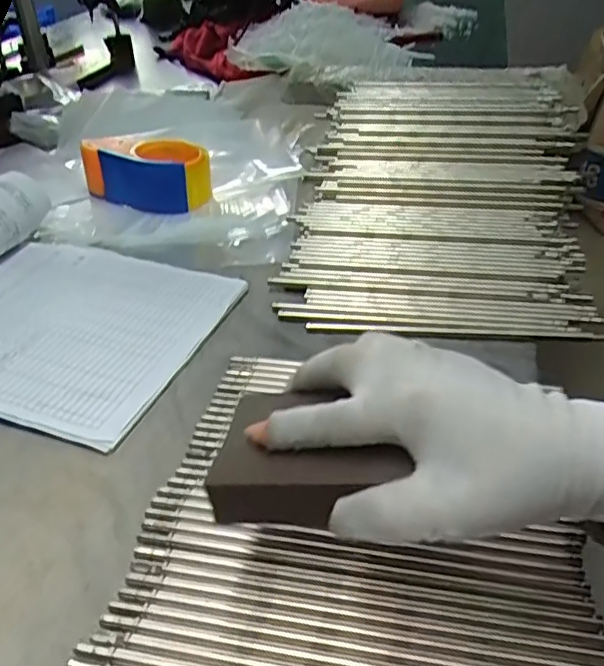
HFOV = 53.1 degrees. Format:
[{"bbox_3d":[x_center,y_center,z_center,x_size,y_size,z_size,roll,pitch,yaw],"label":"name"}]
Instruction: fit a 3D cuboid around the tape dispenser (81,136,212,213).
[{"bbox_3d":[-0.174,-0.179,0.679,0.138,0.067,0.058,9,39,16],"label":"tape dispenser"}]

